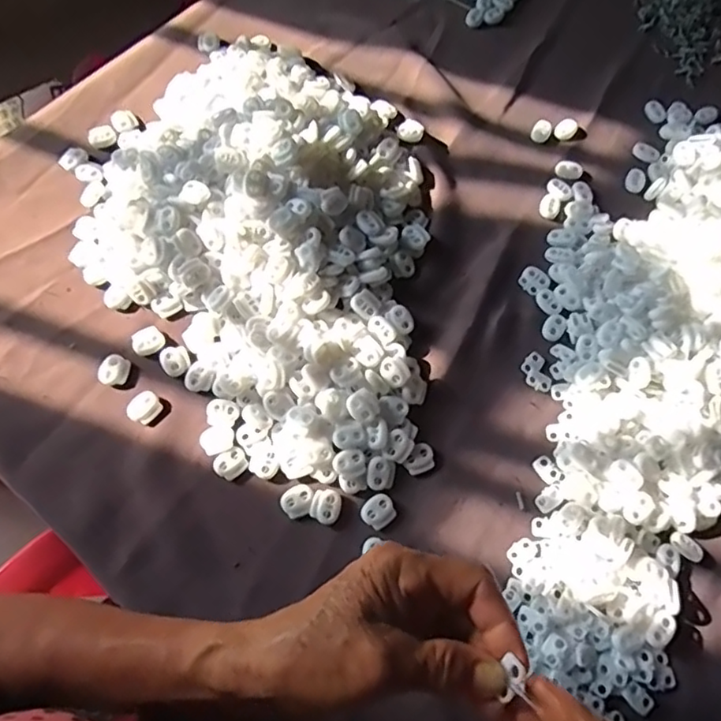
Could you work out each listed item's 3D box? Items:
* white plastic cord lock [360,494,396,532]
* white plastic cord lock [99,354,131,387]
[{"bbox_3d":[0.012,0.100,0.399,0.019,0.004,0.022,42,73,13],"label":"white plastic cord lock"},{"bbox_3d":[-0.176,0.007,0.431,0.020,0.009,0.023,15,69,3],"label":"white plastic cord lock"}]

